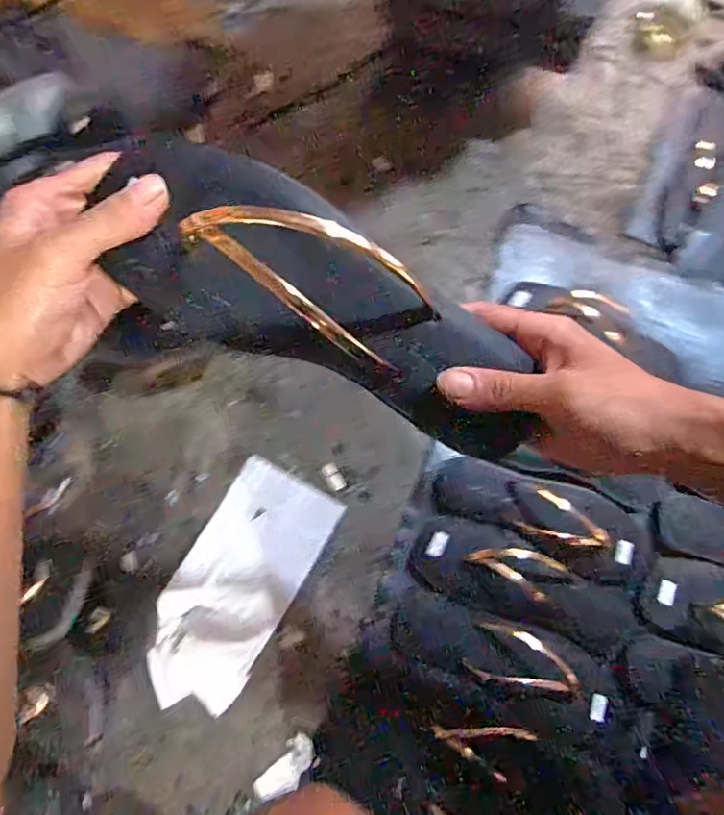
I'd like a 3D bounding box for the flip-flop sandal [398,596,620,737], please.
[{"bbox_3d":[0.152,0.268,0.562,0.236,0.032,0.086,14,76,4],"label":"flip-flop sandal"}]

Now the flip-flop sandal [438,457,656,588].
[{"bbox_3d":[0.203,0.124,0.590,0.246,0.048,0.083,18,76,5],"label":"flip-flop sandal"}]

